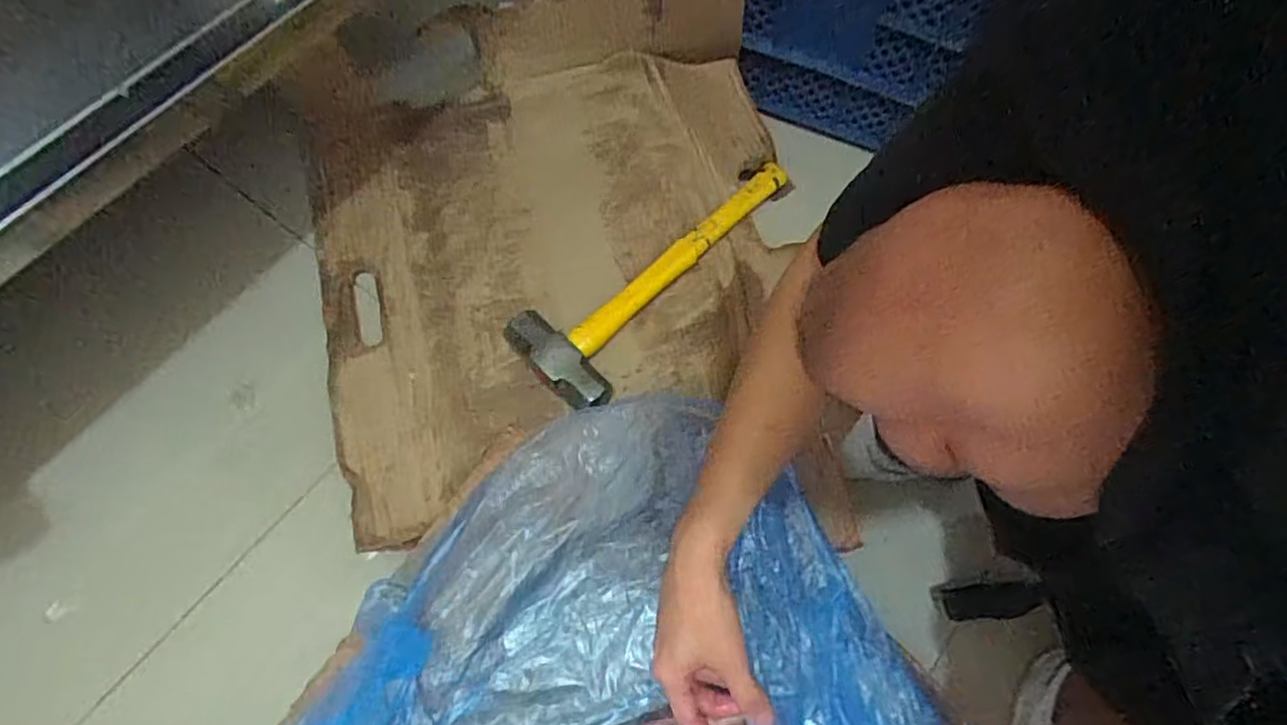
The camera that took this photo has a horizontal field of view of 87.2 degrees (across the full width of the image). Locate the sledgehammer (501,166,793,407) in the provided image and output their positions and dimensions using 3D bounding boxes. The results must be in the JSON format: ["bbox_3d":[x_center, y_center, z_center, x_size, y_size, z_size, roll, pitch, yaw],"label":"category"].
[{"bbox_3d":[0.023,-0.113,0.796,0.139,0.053,0.391,42,74,14],"label":"sledgehammer"}]

